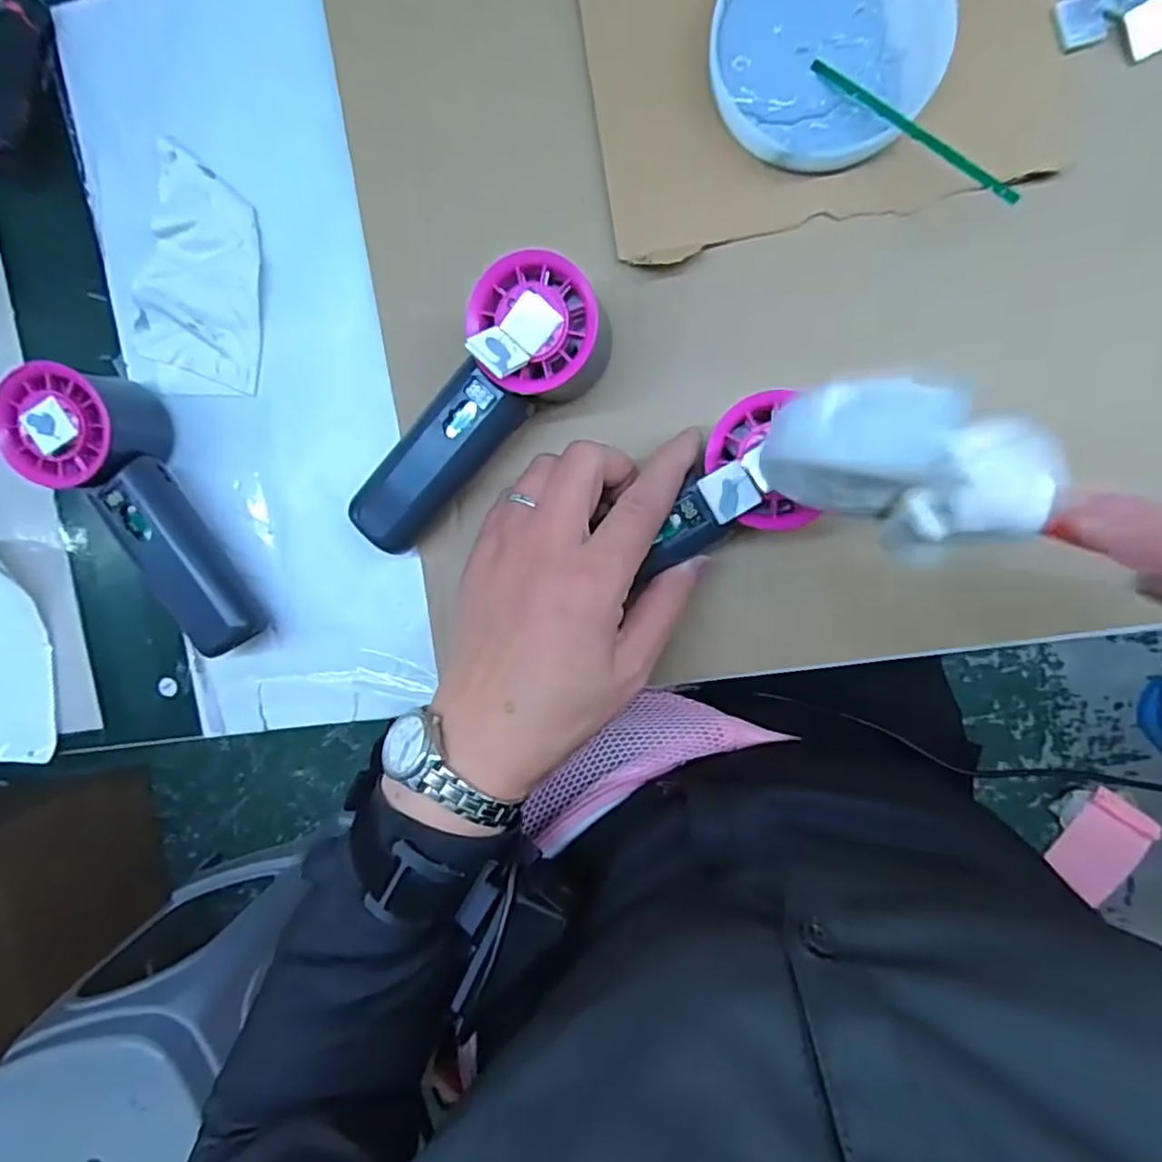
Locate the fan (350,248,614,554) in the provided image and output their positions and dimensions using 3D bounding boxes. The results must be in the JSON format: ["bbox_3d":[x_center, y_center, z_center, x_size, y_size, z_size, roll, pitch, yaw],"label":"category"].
[{"bbox_3d":[-0.049,-0.074,0.305,0.054,0.067,0.152,39,98,2],"label":"fan"}]

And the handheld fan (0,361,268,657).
[{"bbox_3d":[-0.224,-0.031,0.334,0.046,0.056,0.153,-26,92,8],"label":"handheld fan"}]

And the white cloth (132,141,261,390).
[{"bbox_3d":[-0.201,-0.159,0.344,0.067,0.010,0.119,5,96,6],"label":"white cloth"}]

